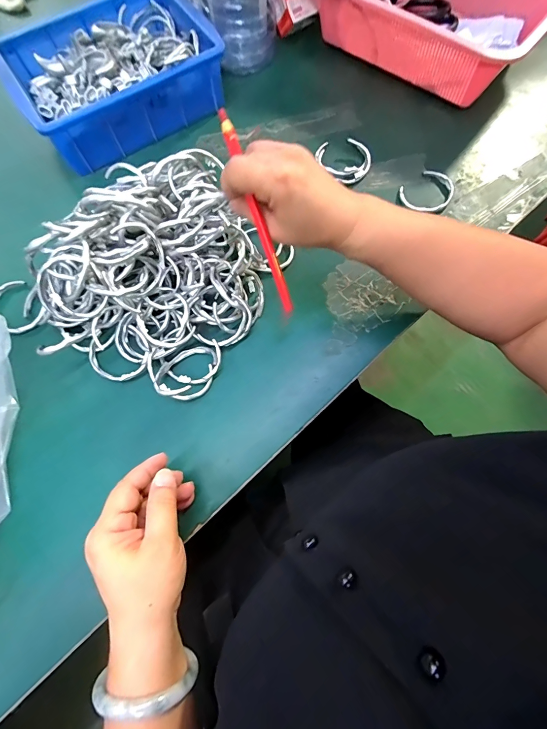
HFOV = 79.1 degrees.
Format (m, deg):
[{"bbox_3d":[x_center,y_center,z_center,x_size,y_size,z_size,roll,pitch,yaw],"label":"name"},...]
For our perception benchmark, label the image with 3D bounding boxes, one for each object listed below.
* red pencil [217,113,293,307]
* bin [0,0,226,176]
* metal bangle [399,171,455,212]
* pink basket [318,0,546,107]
[{"bbox_3d":[-0.011,-0.121,0.285,0.009,0.006,0.164,-26,117,-9],"label":"red pencil"},{"bbox_3d":[-0.203,-0.376,0.424,0.243,0.067,0.176,-30,75,-9],"label":"bin"},{"bbox_3d":[0.191,-0.212,0.409,0.070,0.006,0.052,-34,75,-10],"label":"metal bangle"},{"bbox_3d":[0.219,-0.468,0.439,0.260,0.098,0.196,35,76,11],"label":"pink basket"}]

